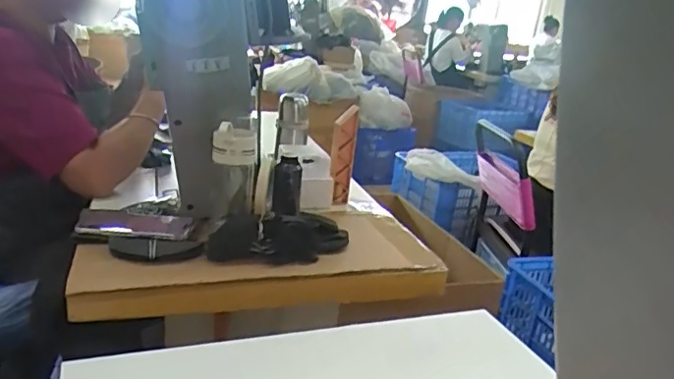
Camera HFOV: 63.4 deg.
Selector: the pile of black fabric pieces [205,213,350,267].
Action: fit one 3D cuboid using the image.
[{"bbox_3d":[-0.078,0.070,0.829,0.228,0.061,0.076,-3,21,-27],"label":"pile of black fabric pieces"}]

